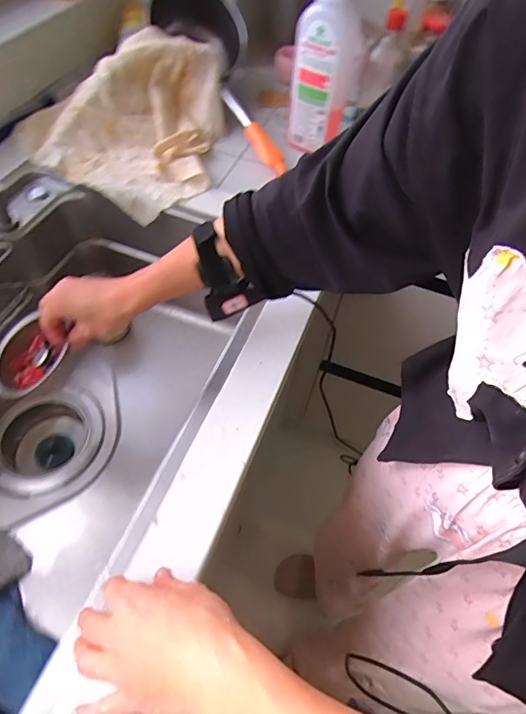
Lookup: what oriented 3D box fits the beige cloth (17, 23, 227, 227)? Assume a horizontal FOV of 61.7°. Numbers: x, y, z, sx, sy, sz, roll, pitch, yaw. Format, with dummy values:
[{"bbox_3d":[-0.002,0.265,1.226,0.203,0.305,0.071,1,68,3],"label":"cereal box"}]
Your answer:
[{"bbox_3d":[-0.192,-0.403,0.714,0.301,0.106,0.325,34,62,17],"label":"beige cloth"}]

